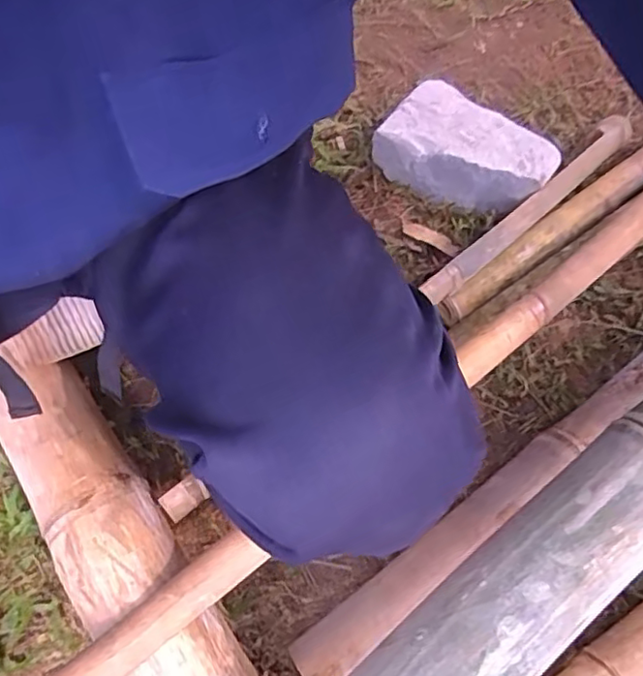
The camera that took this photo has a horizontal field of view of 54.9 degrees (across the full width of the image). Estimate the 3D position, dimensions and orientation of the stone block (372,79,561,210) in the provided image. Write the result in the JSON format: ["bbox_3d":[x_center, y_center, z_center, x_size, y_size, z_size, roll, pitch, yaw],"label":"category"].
[{"bbox_3d":[0.175,-0.221,0.772,0.192,0.088,0.114,36,70,11],"label":"stone block"}]

